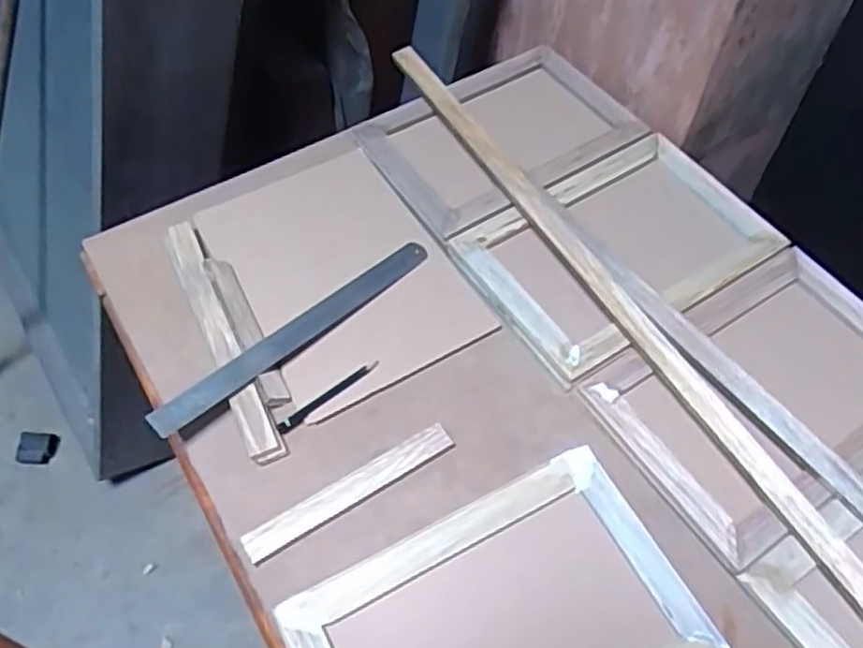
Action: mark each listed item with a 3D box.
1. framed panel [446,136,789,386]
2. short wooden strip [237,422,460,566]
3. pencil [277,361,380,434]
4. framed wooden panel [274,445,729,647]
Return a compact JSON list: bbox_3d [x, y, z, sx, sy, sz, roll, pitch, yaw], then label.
[{"bbox_3d":[0.196,-0.084,0.784,0.295,0.016,0.205,-30,61,-18],"label":"framed panel"},{"bbox_3d":[-0.071,0.144,0.642,0.196,0.010,0.024,-29,61,-17],"label":"short wooden strip"},{"bbox_3d":[-0.096,0.067,0.694,0.110,0.004,0.011,-35,63,-20],"label":"pencil"},{"bbox_3d":[0.054,0.247,0.580,0.295,0.024,0.203,-24,60,-15],"label":"framed wooden panel"}]

